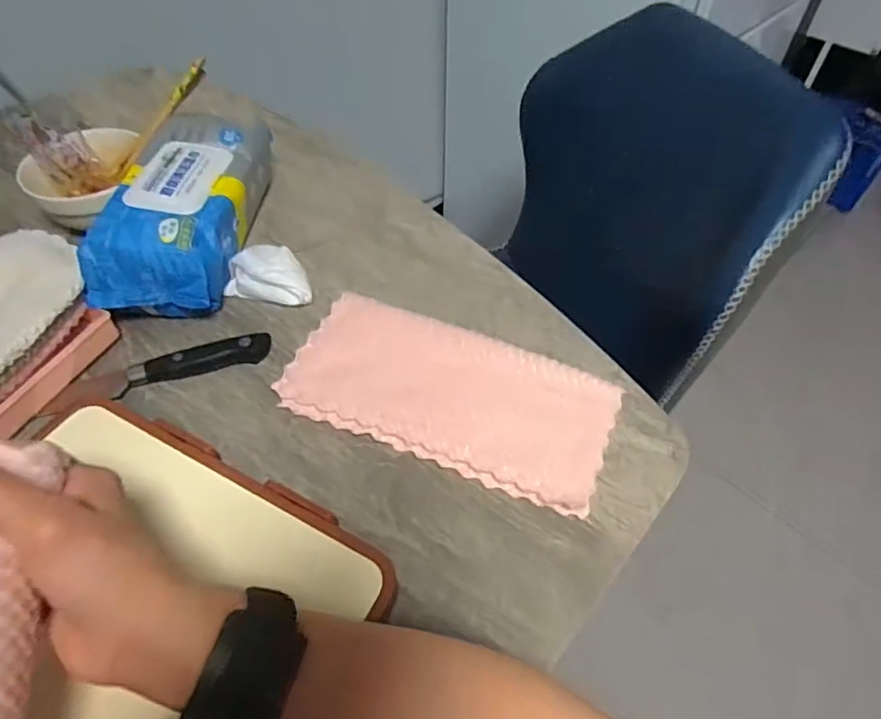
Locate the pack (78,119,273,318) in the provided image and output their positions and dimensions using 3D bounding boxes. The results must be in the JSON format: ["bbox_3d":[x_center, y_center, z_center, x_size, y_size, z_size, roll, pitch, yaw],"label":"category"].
[{"bbox_3d":[-0.219,-0.132,0.508,0.094,0.078,0.225,5,52,3],"label":"pack"}]

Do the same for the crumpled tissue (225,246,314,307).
[{"bbox_3d":[-0.144,-0.076,0.502,0.072,0.027,0.065,8,52,5],"label":"crumpled tissue"}]

